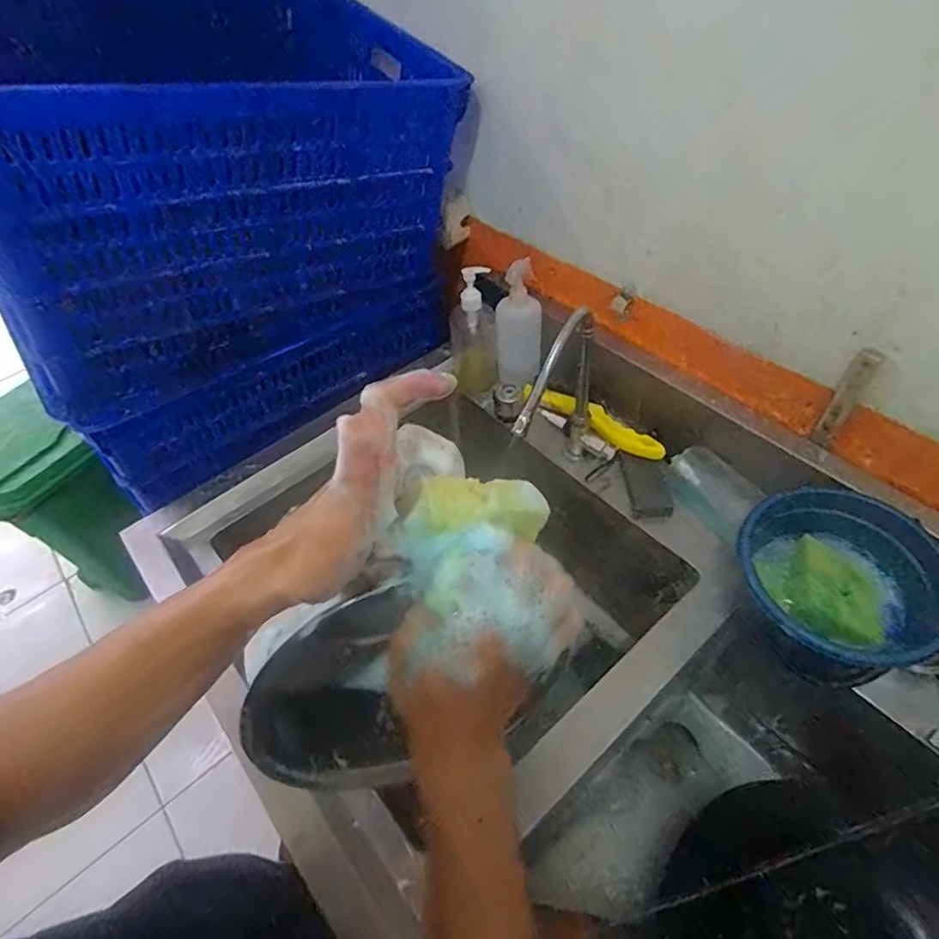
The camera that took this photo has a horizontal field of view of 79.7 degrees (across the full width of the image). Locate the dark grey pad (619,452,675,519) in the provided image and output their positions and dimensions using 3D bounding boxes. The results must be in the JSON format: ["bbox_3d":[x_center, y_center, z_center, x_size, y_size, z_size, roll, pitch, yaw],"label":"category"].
[{"bbox_3d":[0.243,0.020,0.774,0.057,0.004,0.101,-22,62,30],"label":"dark grey pad"}]

